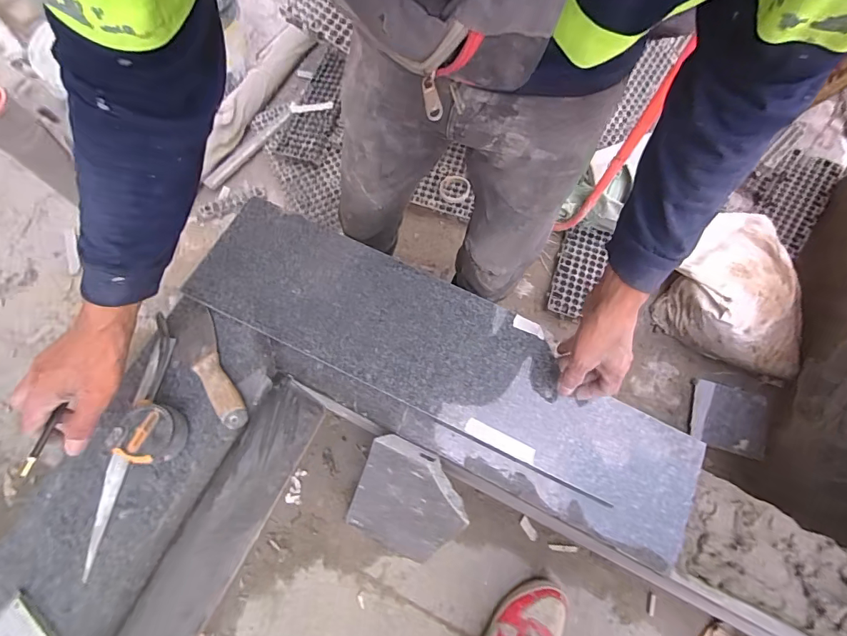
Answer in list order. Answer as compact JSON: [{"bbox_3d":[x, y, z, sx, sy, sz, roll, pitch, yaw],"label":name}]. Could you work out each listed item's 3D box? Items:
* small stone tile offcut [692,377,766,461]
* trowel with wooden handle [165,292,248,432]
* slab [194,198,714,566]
[{"bbox_3d":[0.806,0.262,1.124,0.170,0.019,0.170,20,69,11],"label":"small stone tile offcut"},{"bbox_3d":[-0.288,0.055,0.554,0.056,0.033,0.203,-27,73,-11],"label":"trowel with wooden handle"},{"bbox_3d":[0.027,0.057,0.573,0.706,0.027,0.193,30,71,6],"label":"slab"}]

